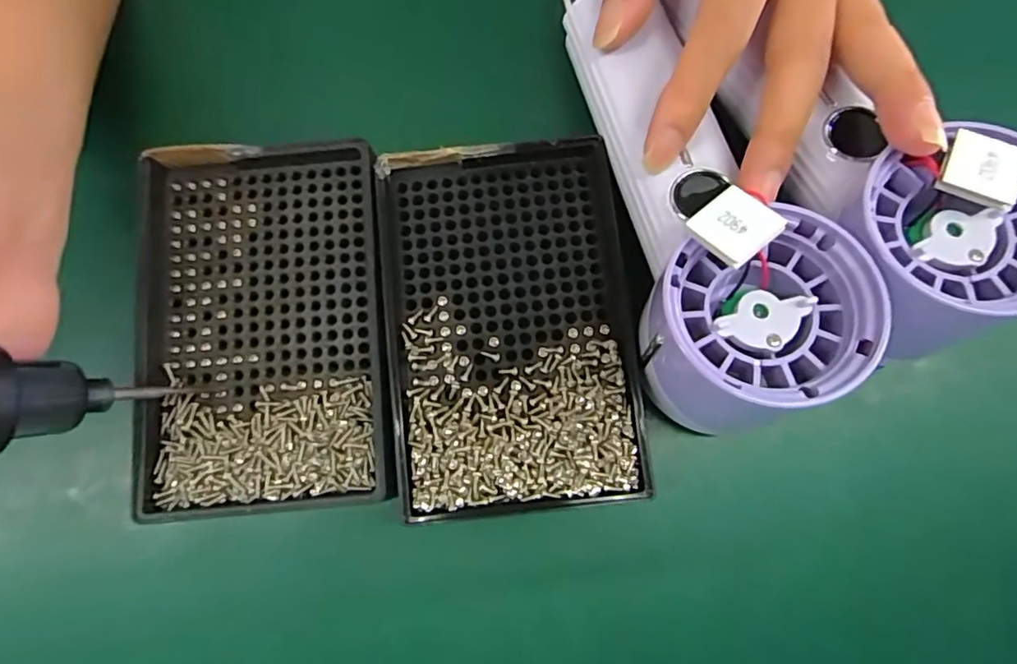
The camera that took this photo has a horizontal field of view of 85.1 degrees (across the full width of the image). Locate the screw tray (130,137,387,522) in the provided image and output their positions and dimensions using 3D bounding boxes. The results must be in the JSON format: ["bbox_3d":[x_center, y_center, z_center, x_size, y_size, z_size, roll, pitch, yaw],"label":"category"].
[{"bbox_3d":[-0.093,-0.005,0.211,0.091,0.012,0.139,-6,80,0],"label":"screw tray"}]

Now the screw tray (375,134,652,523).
[{"bbox_3d":[-0.002,-0.004,0.208,0.087,0.012,0.136,-6,80,0],"label":"screw tray"}]

